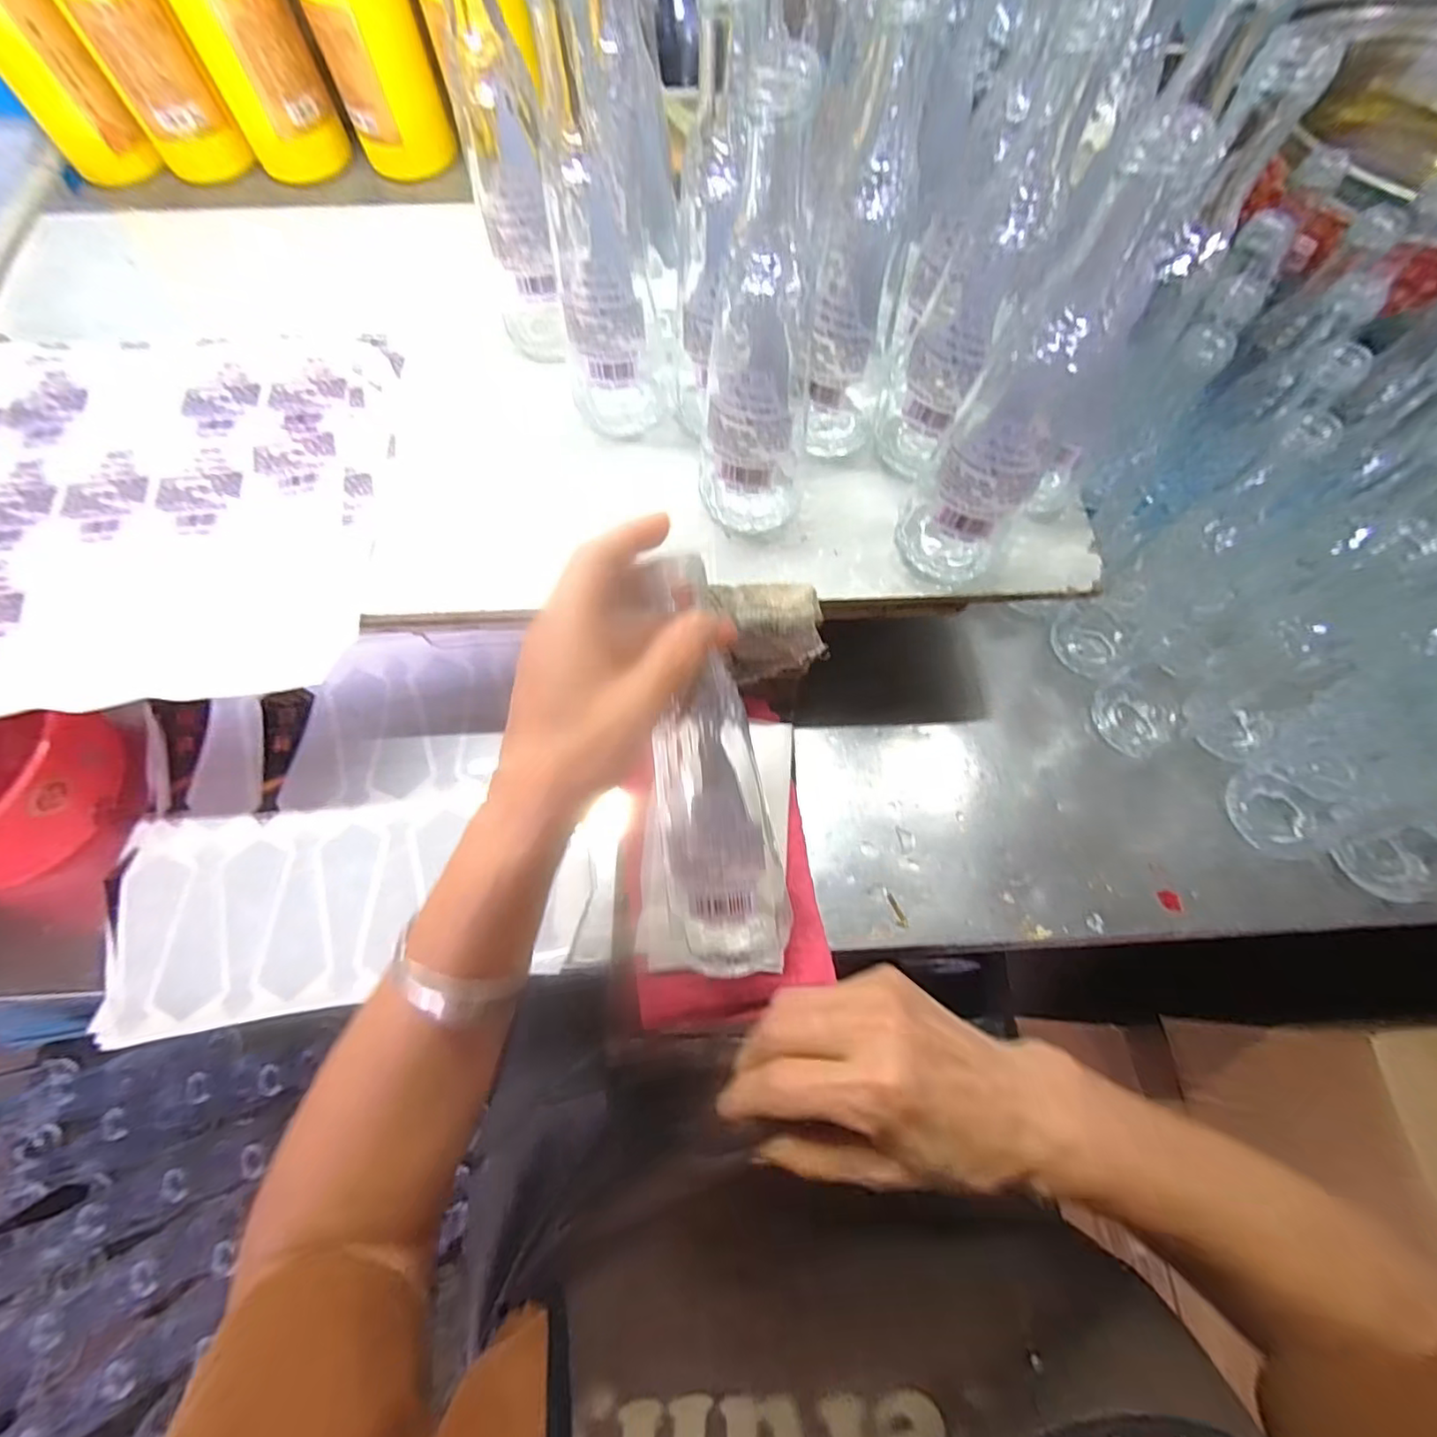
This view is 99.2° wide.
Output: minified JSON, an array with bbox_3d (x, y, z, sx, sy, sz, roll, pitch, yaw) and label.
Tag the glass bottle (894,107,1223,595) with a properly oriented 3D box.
[{"bbox_3d":[0.150,-0.147,0.317,0.055,0.172,0.062,36,74,11],"label":"glass bottle"}]

